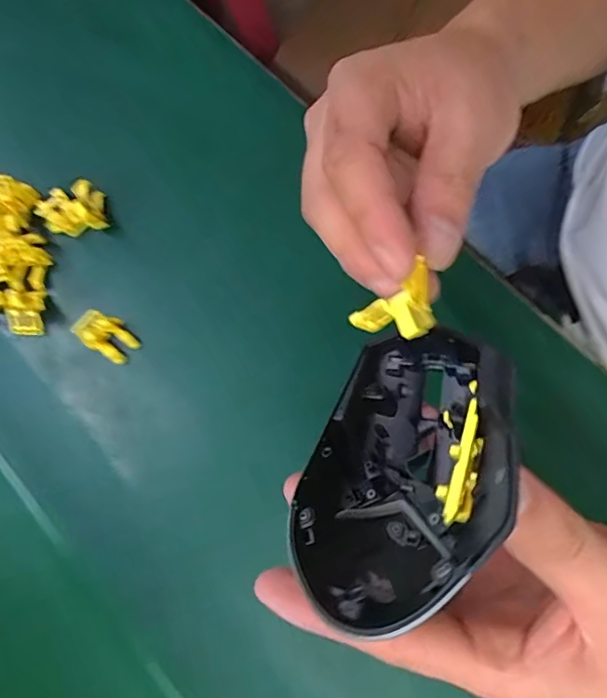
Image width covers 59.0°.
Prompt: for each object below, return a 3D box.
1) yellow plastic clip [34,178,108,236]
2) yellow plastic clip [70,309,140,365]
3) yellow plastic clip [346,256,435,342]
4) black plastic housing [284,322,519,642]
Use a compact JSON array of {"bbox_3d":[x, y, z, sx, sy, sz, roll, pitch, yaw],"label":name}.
[{"bbox_3d":[-0.150,-0.092,0.348,0.039,0.030,0.029,-9,77,5],"label":"yellow plastic clip"},{"bbox_3d":[-0.119,-0.008,0.330,0.030,0.029,0.024,34,84,12],"label":"yellow plastic clip"},{"bbox_3d":[0.036,-0.013,0.199,0.030,0.016,0.022,-33,80,-7],"label":"yellow plastic clip"},{"bbox_3d":[0.040,0.050,0.211,0.094,0.052,0.119,-14,45,39],"label":"black plastic housing"}]

